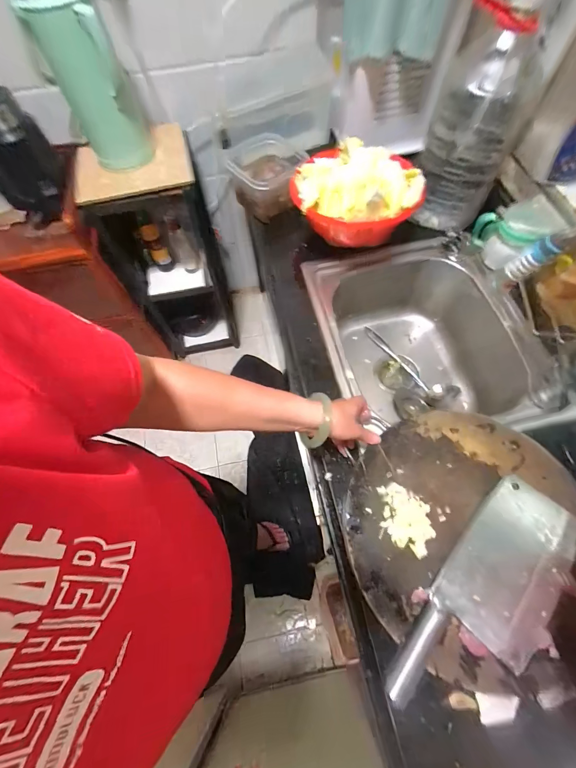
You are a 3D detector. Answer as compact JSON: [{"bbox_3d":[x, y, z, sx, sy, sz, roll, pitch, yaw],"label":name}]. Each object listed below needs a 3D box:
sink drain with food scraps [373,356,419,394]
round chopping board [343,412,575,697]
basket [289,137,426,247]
[{"bbox_3d":[0.278,-0.025,0.804,0.101,0.033,0.091,-12,64,-4],"label":"sink drain with food scraps"},{"bbox_3d":[0.241,0.195,0.425,0.304,0.045,0.315,-1,64,2],"label":"round chopping board"},{"bbox_3d":[0.136,-0.375,0.642,0.243,0.141,0.207,24,67,13],"label":"basket"}]

